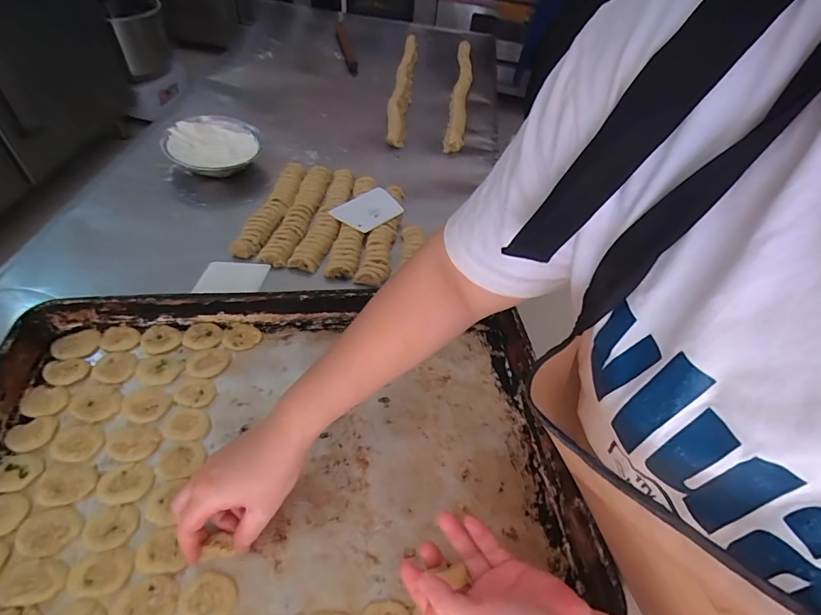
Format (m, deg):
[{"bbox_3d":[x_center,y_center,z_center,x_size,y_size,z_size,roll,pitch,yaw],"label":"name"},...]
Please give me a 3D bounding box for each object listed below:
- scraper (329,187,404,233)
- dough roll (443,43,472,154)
[{"bbox_3d":[-0.079,-0.197,0.859,0.093,0.010,0.130,38,56,23],"label":"scraper"},{"bbox_3d":[0.141,-0.604,1.208,0.052,0.047,0.574,8,58,2],"label":"dough roll"}]

